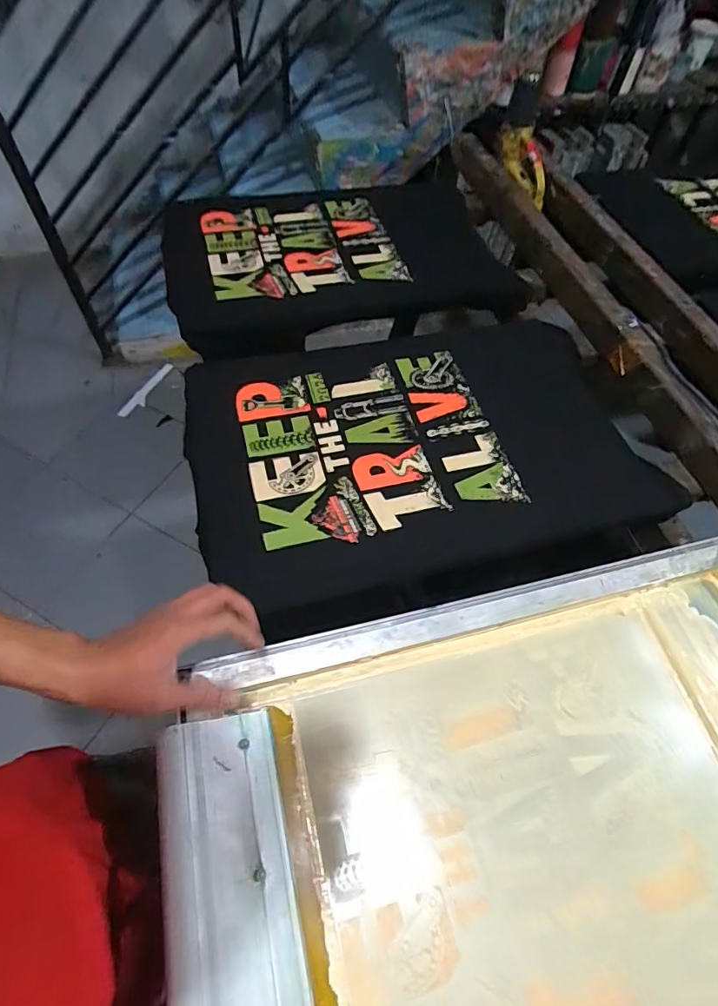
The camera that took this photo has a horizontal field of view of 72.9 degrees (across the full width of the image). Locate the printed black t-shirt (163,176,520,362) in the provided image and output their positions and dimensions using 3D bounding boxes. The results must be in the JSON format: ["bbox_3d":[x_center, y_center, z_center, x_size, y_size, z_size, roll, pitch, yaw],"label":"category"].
[{"bbox_3d":[-0.037,-0.487,0.950,0.645,0.070,0.470,-14,59,-12],"label":"printed black t-shirt"}]

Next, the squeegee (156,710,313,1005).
[{"bbox_3d":[-0.089,0.347,0.358,0.102,0.032,0.342,4,53,-34],"label":"squeegee"}]

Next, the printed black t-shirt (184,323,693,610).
[{"bbox_3d":[0.082,-0.092,0.689,0.612,0.025,0.404,-10,59,-10],"label":"printed black t-shirt"}]

